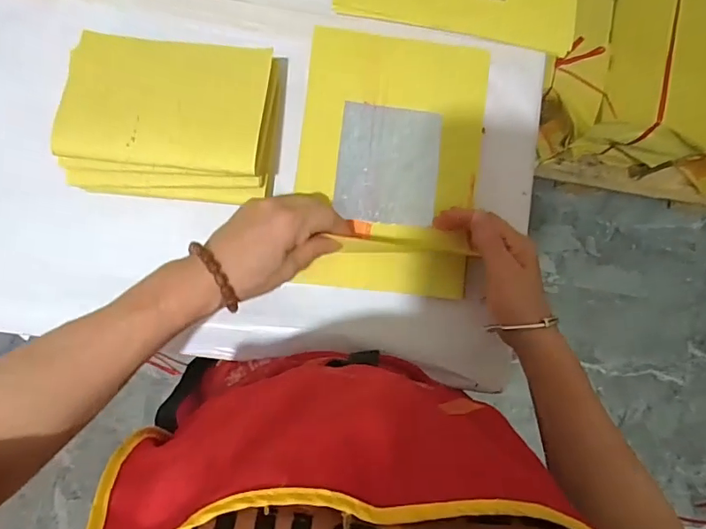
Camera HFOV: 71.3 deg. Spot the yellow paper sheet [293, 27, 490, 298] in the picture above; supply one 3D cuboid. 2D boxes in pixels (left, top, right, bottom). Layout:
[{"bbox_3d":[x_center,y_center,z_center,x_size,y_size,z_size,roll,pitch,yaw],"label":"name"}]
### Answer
[{"bbox_3d":[0.034,-0.089,0.432,0.158,0.018,0.221,7,86,-4],"label":"yellow paper sheet"}]

